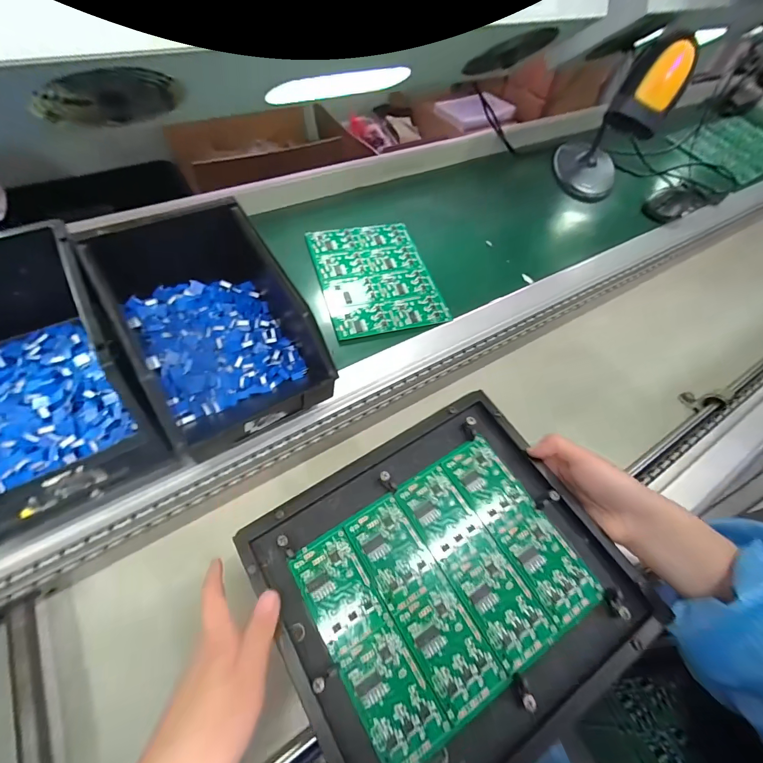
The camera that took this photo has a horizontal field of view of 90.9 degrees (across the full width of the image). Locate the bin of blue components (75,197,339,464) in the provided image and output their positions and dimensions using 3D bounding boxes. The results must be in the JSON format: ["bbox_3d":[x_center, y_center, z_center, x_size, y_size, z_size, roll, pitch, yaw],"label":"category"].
[{"bbox_3d":[-0.161,-0.046,0.377,0.147,0.114,0.208,-28,61,-22],"label":"bin of blue components"}]

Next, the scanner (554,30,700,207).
[{"bbox_3d":[0.383,-0.431,0.624,0.118,0.250,0.258,17,55,9],"label":"scanner"}]

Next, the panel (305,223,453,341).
[{"bbox_3d":[-0.009,-0.149,0.525,0.153,0.004,0.197,-13,61,-15],"label":"panel"}]

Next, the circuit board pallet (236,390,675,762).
[{"bbox_3d":[0.052,0.153,0.297,0.251,0.040,0.228,-26,60,-21],"label":"circuit board pallet"}]

